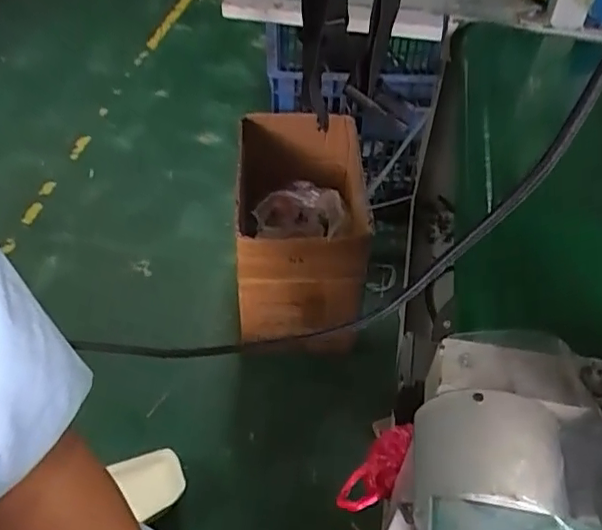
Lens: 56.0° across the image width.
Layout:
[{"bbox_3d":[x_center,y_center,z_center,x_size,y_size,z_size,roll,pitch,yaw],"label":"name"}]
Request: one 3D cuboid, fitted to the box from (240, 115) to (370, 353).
[{"bbox_3d":[-0.006,-0.082,1.209,0.259,0.325,0.422,2,48,-1],"label":"box"}]

